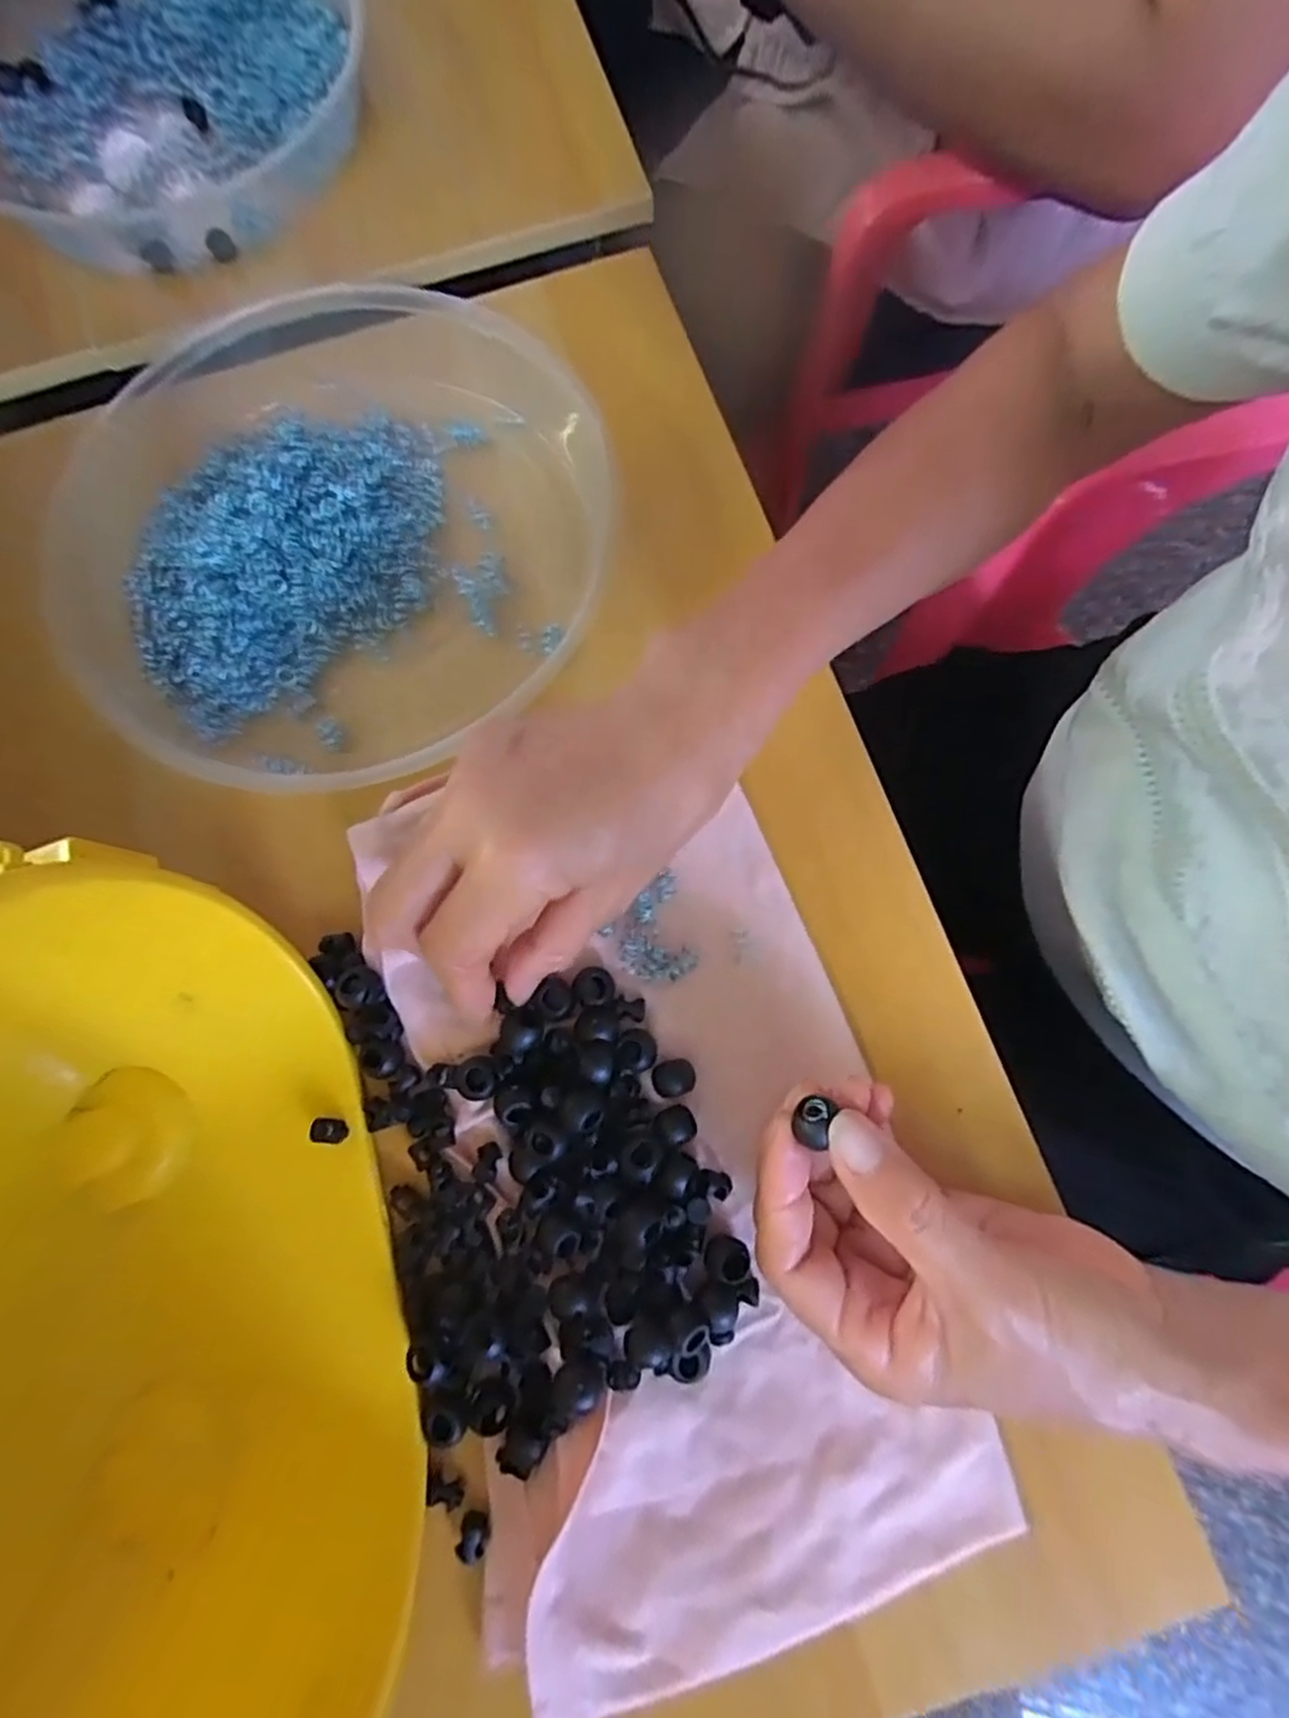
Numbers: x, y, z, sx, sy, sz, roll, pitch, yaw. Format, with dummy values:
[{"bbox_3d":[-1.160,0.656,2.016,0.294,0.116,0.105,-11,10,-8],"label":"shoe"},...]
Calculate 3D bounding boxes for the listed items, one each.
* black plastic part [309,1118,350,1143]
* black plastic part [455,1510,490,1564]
[{"bbox_3d":[-0.115,0.099,0.268,0.013,0.007,0.008,2,77,3],"label":"black plastic part"},{"bbox_3d":[-0.056,0.222,0.241,0.010,0.007,0.012,16,78,6],"label":"black plastic part"}]

